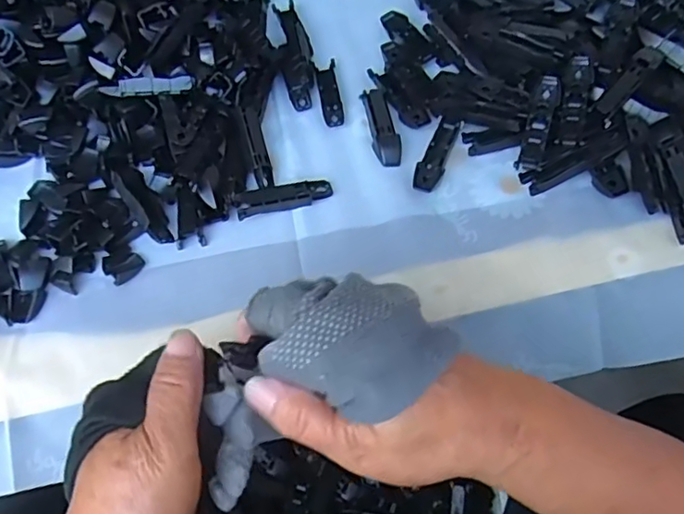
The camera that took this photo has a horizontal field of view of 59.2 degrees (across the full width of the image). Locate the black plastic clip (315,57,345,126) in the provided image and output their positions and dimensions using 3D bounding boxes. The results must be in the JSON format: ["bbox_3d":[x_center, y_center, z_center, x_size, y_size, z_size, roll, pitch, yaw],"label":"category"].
[{"bbox_3d":[-0.009,-0.125,0.458,0.016,0.008,0.060,-7,59,-6],"label":"black plastic clip"}]

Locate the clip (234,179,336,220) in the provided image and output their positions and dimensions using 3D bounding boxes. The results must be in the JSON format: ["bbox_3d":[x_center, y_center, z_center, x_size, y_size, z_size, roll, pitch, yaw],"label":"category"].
[{"bbox_3d":[-0.039,-0.040,0.408,0.065,0.012,0.018,-15,60,-11],"label":"clip"}]

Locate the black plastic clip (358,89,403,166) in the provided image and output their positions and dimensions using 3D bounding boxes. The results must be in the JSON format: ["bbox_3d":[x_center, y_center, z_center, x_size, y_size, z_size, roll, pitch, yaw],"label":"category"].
[{"bbox_3d":[0.028,-0.096,0.435,0.019,0.008,0.069,-10,59,-8],"label":"black plastic clip"}]

